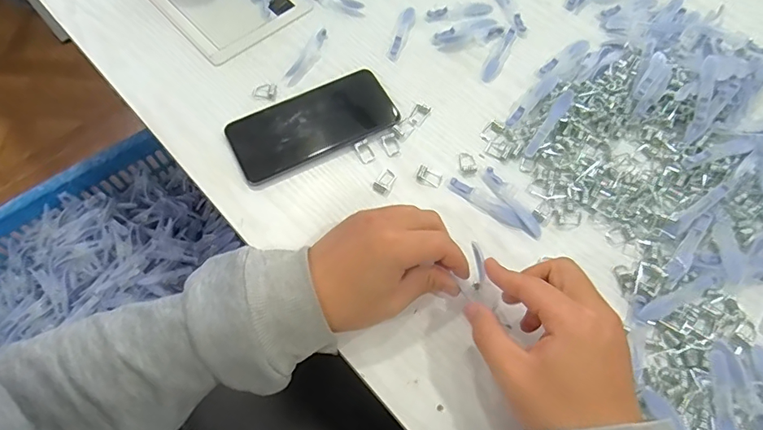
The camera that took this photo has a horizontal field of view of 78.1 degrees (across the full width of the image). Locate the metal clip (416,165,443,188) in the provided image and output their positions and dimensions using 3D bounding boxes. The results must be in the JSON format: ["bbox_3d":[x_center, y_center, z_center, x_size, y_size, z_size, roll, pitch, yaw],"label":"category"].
[{"bbox_3d":[0.046,-0.038,0.447,0.026,0.004,0.015,35,69,15],"label":"metal clip"}]

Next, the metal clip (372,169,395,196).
[{"bbox_3d":[0.003,-0.032,0.445,0.016,0.004,0.027,28,67,12],"label":"metal clip"}]

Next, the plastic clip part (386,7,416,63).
[{"bbox_3d":[0.023,-0.204,0.523,0.018,0.004,0.082,17,65,7],"label":"plastic clip part"}]

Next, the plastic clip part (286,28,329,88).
[{"bbox_3d":[-0.079,-0.172,0.506,0.021,0.004,0.083,21,66,9],"label":"plastic clip part"}]

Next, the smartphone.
[{"bbox_3d":[-0.067,-0.090,0.467,0.162,0.007,0.078,-25,67,-12],"label":"smartphone"}]

